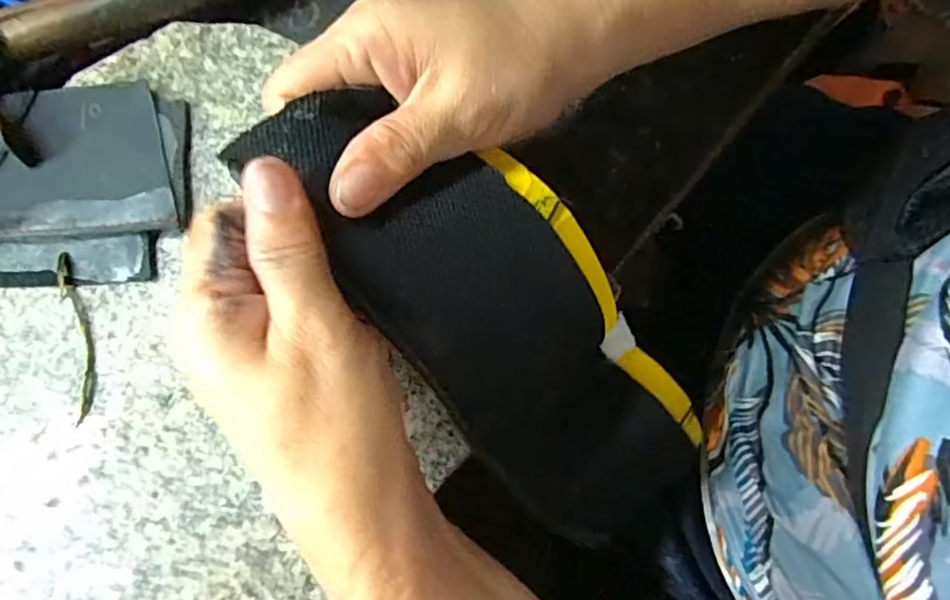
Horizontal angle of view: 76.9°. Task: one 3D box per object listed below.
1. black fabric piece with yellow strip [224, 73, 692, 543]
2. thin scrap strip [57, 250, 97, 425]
[{"bbox_3d":[0.013,0.005,0.229,0.215,0.029,0.083,42,81,-24],"label":"black fabric piece with yellow strip"},{"bbox_3d":[-0.180,0.016,0.269,0.010,0.006,0.075,-16,79,-2],"label":"thin scrap strip"}]

